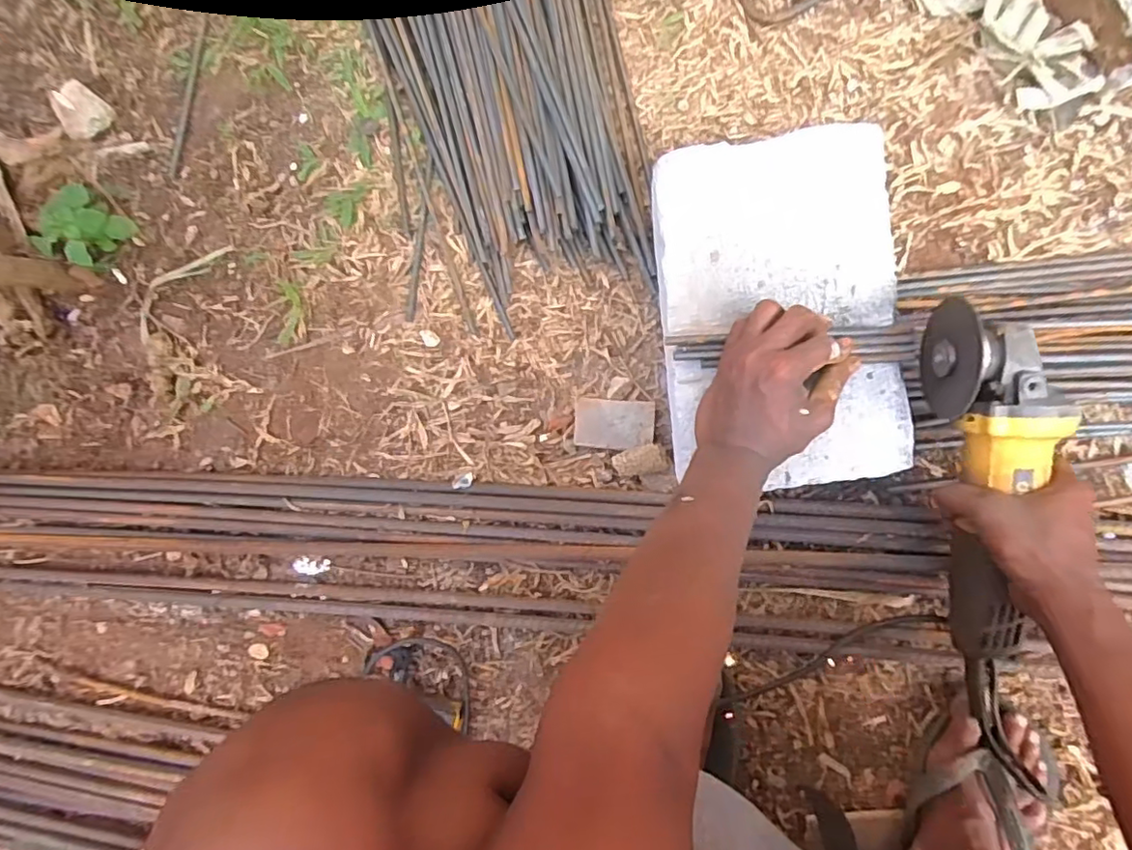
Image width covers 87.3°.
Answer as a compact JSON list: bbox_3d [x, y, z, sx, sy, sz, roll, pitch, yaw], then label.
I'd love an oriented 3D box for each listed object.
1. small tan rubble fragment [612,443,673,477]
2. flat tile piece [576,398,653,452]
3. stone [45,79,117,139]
[{"bbox_3d":[0.076,0.036,0.599,0.057,0.023,0.028,-8,86,7],"label":"small tan rubble fragment"},{"bbox_3d":[0.051,-0.001,0.621,0.081,0.012,0.051,3,88,8],"label":"flat tile piece"},{"bbox_3d":[-0.584,-0.374,0.708,0.042,0.034,0.057,40,93,8],"label":"stone"}]

